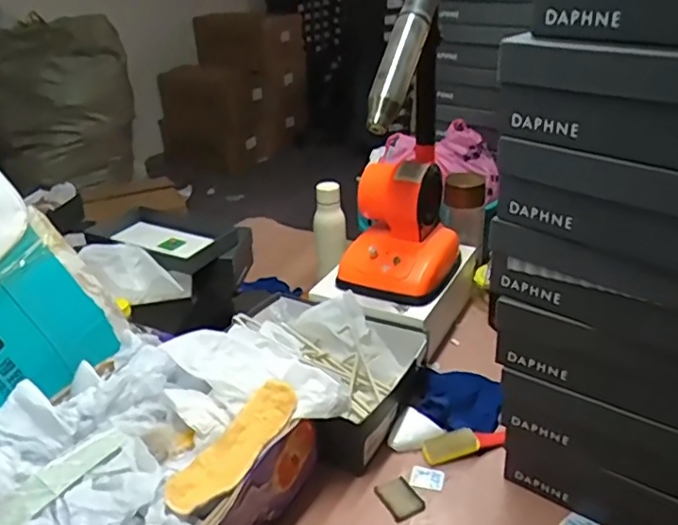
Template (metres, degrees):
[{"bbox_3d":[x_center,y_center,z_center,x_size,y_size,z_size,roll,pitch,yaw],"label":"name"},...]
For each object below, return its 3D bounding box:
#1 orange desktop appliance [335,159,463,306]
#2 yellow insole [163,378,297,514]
[{"bbox_3d":[0.111,-0.067,1.075,0.167,0.200,0.189,13,32,27],"label":"orange desktop appliance"},{"bbox_3d":[-0.122,0.212,0.718,0.069,0.026,0.200,11,31,24],"label":"yellow insole"}]

